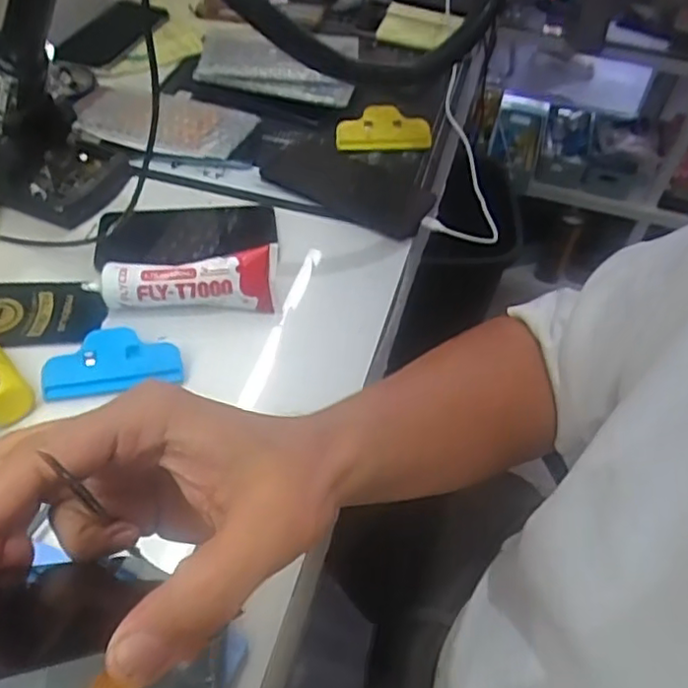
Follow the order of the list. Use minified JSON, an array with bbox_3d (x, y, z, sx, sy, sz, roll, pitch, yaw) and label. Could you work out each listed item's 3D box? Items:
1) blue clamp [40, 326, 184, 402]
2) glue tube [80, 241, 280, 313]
[{"bbox_3d":[-0.175,0.015,0.486,0.098,0.028,0.046,-8,52,-10],"label":"blue clamp"},{"bbox_3d":[-0.131,-0.052,0.521,0.149,0.052,0.028,-3,24,-7],"label":"glue tube"}]

